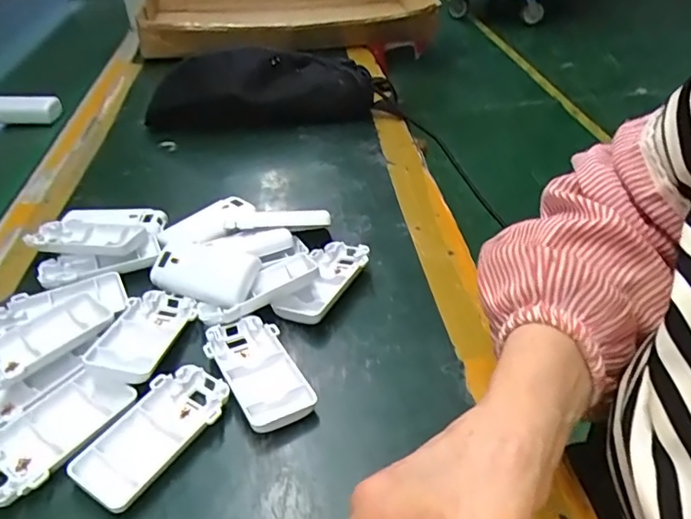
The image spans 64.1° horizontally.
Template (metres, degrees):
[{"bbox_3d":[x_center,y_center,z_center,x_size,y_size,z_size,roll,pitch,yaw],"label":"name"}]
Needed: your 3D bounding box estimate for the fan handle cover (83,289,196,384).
[{"bbox_3d":[-0.141,0.050,0.391,0.048,0.016,0.098,3,25,5],"label":"fan handle cover"}]

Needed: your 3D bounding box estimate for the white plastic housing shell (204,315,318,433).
[{"bbox_3d":[-0.059,0.075,0.372,0.048,0.015,0.094,-18,41,-22],"label":"white plastic housing shell"}]

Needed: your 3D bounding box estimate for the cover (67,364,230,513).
[{"bbox_3d":[-0.113,0.105,0.333,0.048,0.016,0.095,22,43,25],"label":"cover"}]

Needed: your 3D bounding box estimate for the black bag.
[{"bbox_3d":[-0.107,-0.219,0.686,0.274,0.078,0.096,-4,39,-1],"label":"black bag"}]

